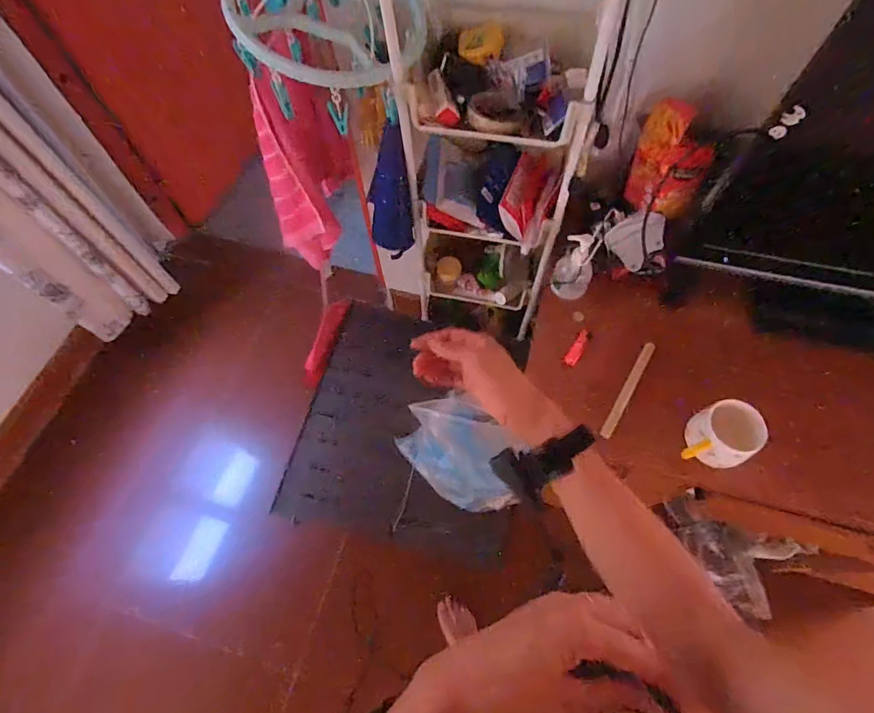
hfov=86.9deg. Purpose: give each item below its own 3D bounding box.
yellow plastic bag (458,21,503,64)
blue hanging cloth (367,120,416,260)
[{"bbox_3d":[0.070,-0.509,0.748,0.073,0.032,0.058,3,64,3],"label":"yellow plastic bag"},{"bbox_3d":[-0.094,-0.306,0.902,0.088,0.252,0.073,-2,64,1],"label":"blue hanging cloth"}]

